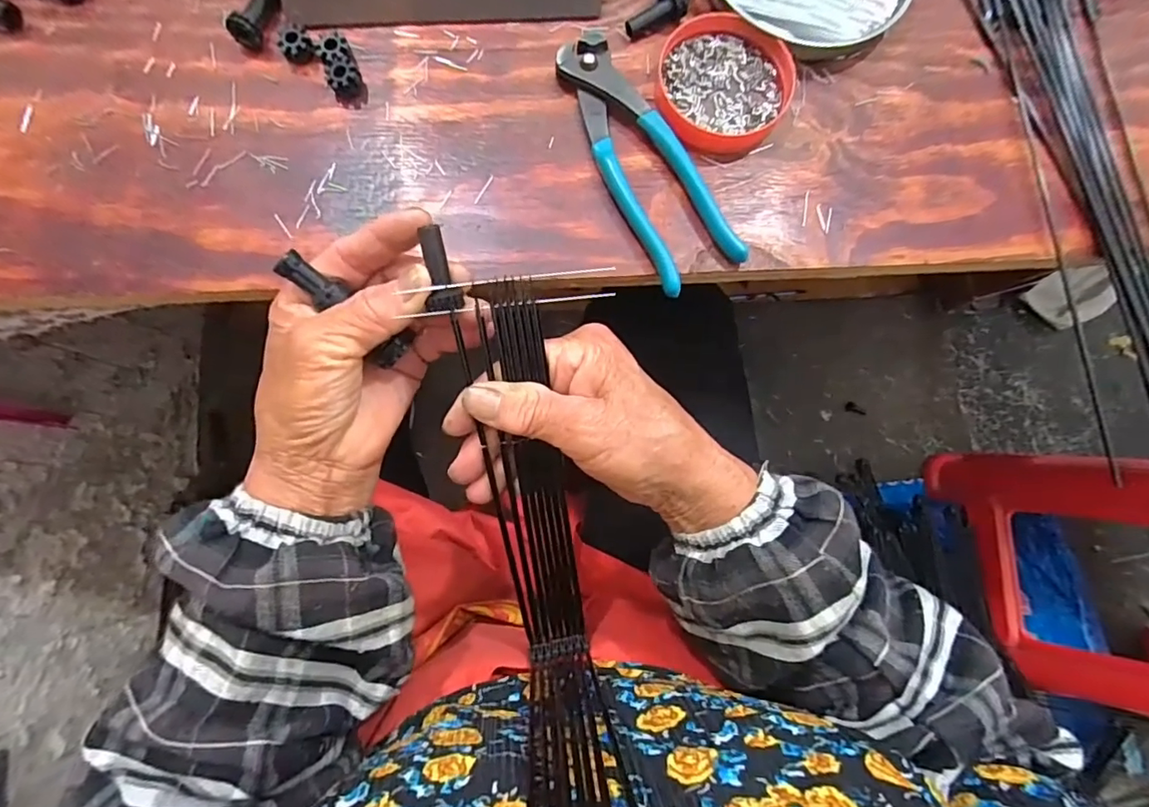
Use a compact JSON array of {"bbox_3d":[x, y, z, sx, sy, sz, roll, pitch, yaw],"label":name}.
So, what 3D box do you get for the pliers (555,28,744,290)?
[{"bbox_3d":[0.036,-0.141,0.314,0.050,0.014,0.159,-30,84,-6],"label":"pliers"}]

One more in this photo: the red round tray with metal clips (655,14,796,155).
[{"bbox_3d":[0.090,-0.192,0.325,0.078,0.012,0.081,0,82,-3],"label":"red round tray with metal clips"}]

